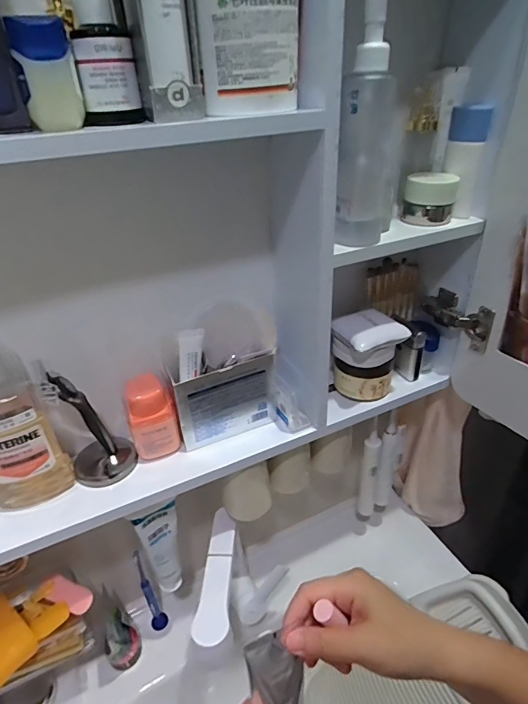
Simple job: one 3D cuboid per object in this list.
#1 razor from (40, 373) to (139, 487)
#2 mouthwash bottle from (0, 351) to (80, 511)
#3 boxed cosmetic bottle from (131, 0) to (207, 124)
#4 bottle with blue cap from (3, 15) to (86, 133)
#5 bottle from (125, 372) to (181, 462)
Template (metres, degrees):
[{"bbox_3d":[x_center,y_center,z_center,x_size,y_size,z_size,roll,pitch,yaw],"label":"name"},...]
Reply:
[{"bbox_3d":[-0.190,0.076,0.465,0.062,0.153,0.067,-25,38,-30],"label":"razor"},{"bbox_3d":[-0.241,0.080,0.418,0.079,0.176,0.054,-28,40,-33],"label":"mouthwash bottle"},{"bbox_3d":[-0.066,-0.225,0.284,0.041,0.122,0.030,-8,33,-7],"label":"boxed cosmetic bottle"},{"bbox_3d":[-0.136,-0.176,0.276,0.034,0.059,0.029,-13,34,-16],"label":"bottle with blue cap"},{"bbox_3d":[-0.123,0.072,0.476,0.047,0.092,0.033,-18,35,-22],"label":"bottle"}]

